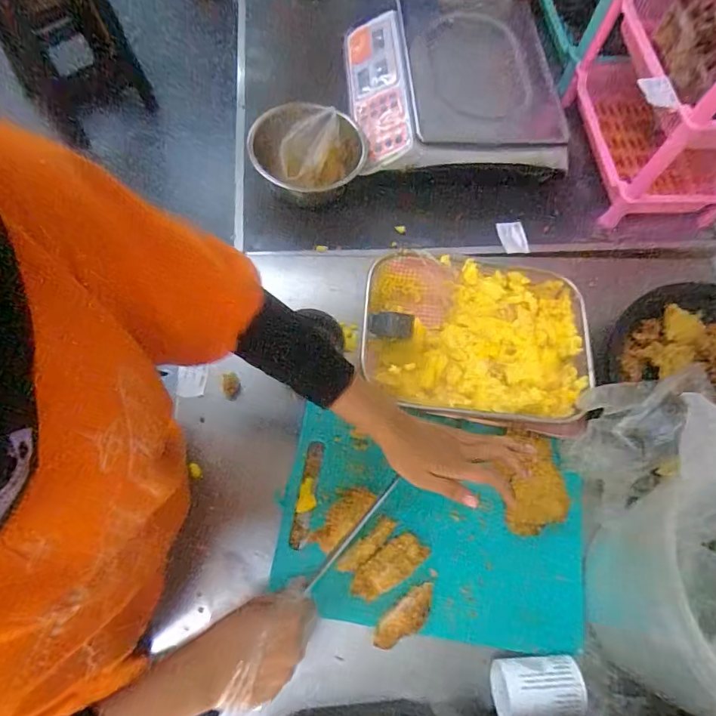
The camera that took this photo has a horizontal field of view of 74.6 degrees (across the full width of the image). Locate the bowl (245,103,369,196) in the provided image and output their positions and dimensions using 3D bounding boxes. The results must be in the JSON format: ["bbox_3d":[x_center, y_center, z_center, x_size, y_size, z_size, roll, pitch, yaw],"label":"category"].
[{"bbox_3d":[-0.075,-0.315,0.722,0.169,0.065,0.156,2,68,-4],"label":"bowl"}]

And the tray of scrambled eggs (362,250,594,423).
[{"bbox_3d":[0.154,-0.027,0.604,0.289,0.062,0.220,5,68,-3],"label":"tray of scrambled eggs"}]

